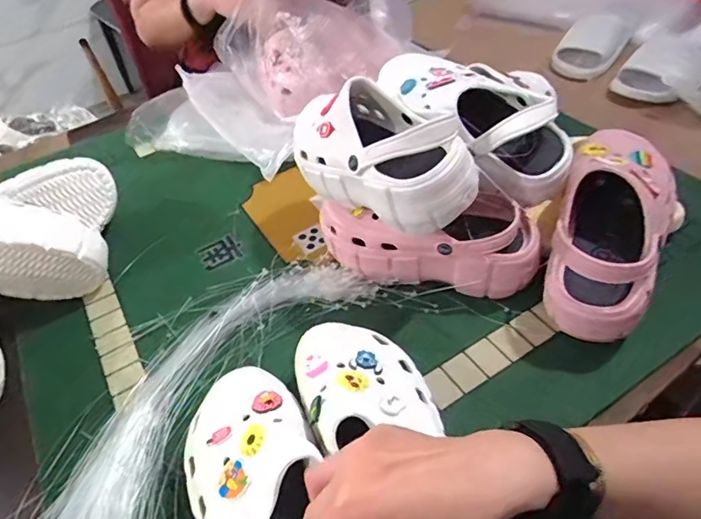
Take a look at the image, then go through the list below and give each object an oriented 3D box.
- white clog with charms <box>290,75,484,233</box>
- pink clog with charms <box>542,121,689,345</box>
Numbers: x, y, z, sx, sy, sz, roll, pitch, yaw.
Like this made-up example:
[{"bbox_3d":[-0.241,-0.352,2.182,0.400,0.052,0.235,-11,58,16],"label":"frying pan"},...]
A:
[{"bbox_3d":[0.021,-0.121,0.534,0.105,0.099,0.247,-28,48,-20],"label":"white clog with charms"},{"bbox_3d":[0.273,-0.040,0.521,0.099,0.088,0.241,17,64,23],"label":"pink clog with charms"}]

